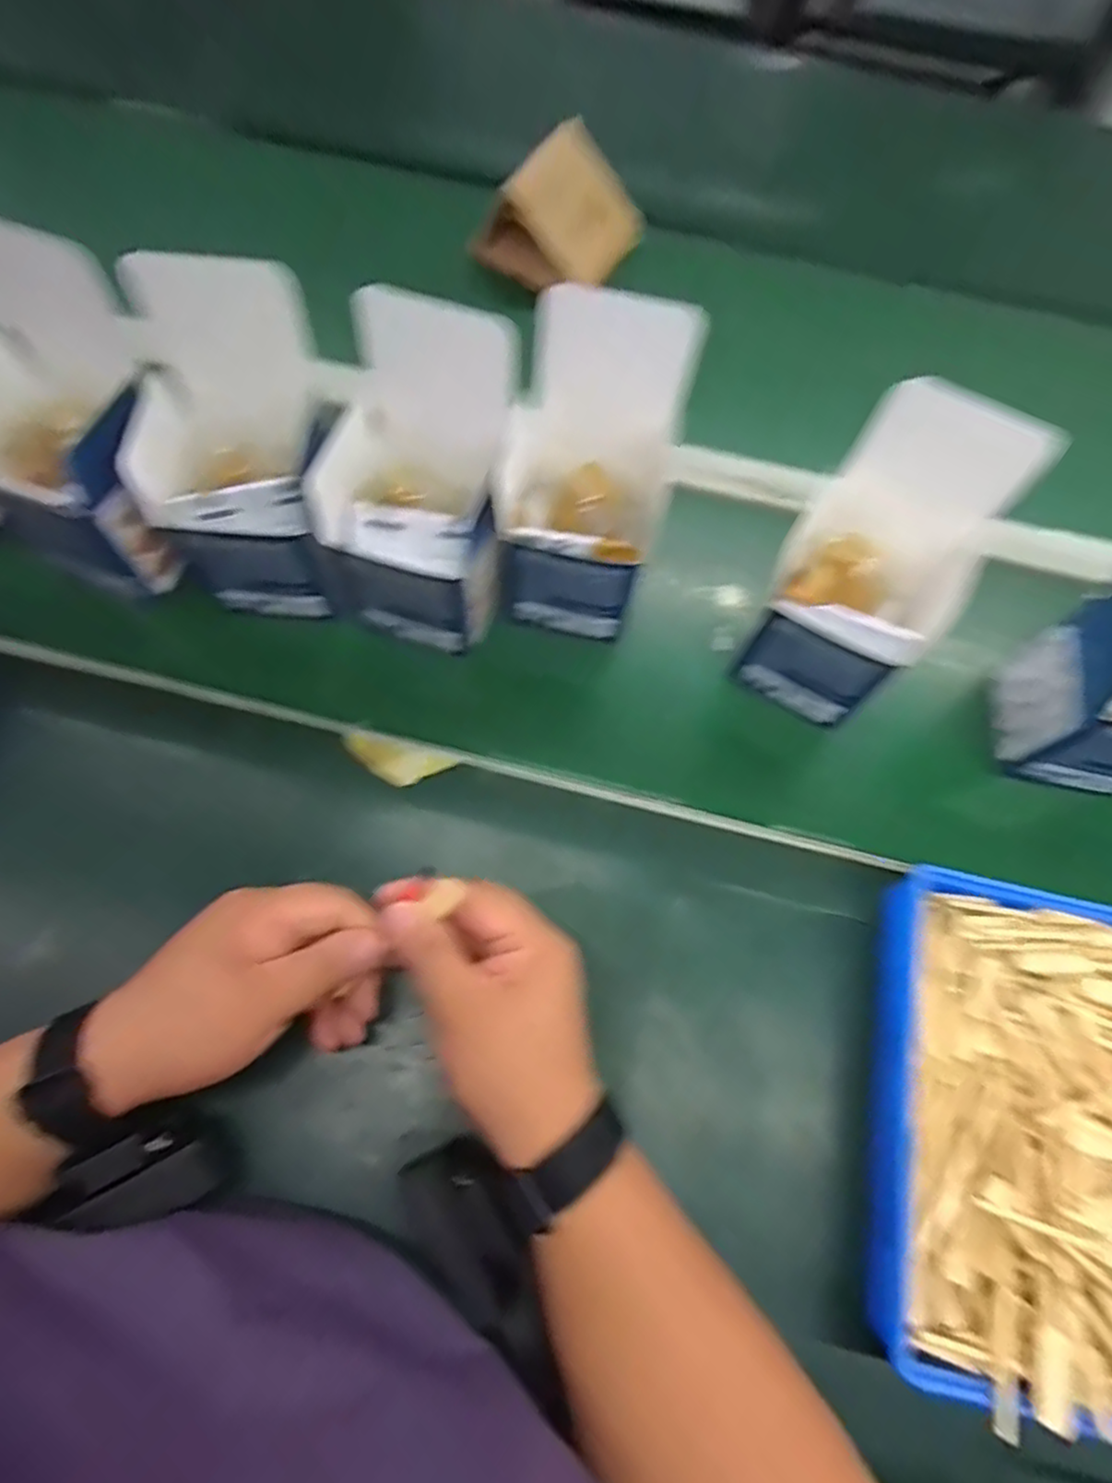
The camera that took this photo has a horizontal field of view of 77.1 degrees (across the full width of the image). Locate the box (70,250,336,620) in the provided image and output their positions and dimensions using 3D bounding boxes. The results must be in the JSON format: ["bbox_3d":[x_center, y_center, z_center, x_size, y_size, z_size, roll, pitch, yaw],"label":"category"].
[{"bbox_3d":[-0.188,-0.165,0.405,0.109,0.161,0.105,5,68,1],"label":"box"}]

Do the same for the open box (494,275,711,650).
[{"bbox_3d":[0.020,-0.149,0.411,0.097,0.168,0.094,11,68,3],"label":"open box"}]

